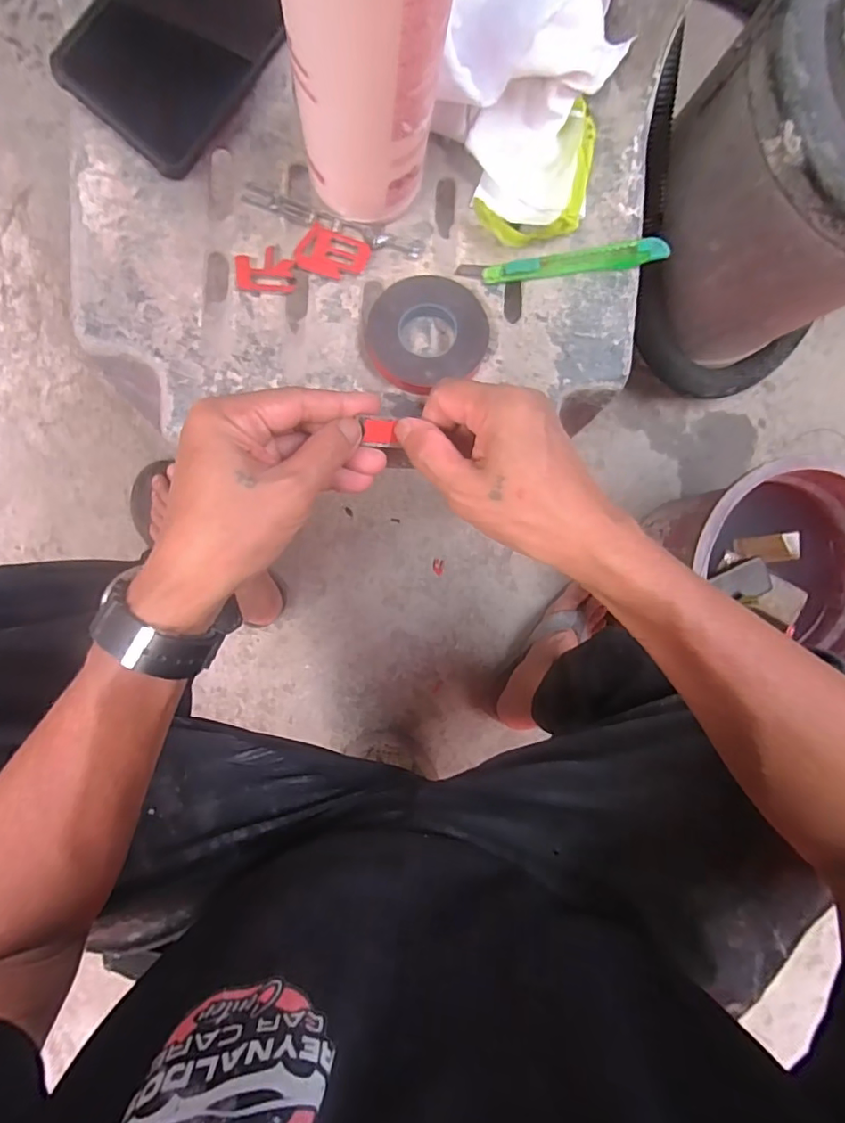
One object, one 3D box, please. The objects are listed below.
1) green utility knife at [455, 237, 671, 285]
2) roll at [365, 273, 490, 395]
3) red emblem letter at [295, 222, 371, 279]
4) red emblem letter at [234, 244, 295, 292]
[{"bbox_3d":[0.097,-0.210,0.366,0.139,0.010,0.018,-3,95,8],"label":"green utility knife"},{"bbox_3d":[0.003,-0.157,0.352,0.080,0.015,0.075,-1,94,-7],"label":"roll"},{"bbox_3d":[-0.062,-0.214,0.364,0.045,0.006,0.034,16,91,-8],"label":"red emblem letter"},{"bbox_3d":[-0.106,-0.198,0.353,0.038,0.004,0.032,-3,92,-19],"label":"red emblem letter"}]

